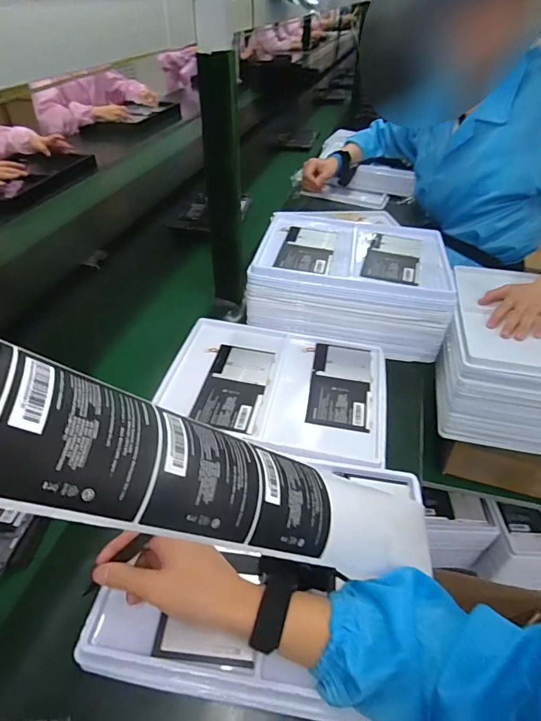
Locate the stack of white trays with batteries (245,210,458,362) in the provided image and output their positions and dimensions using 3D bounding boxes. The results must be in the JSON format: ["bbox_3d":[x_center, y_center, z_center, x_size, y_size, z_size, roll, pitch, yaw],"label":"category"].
[{"bbox_3d":[0.144,-0.151,0.772,0.317,0.113,0.258,9,42,8],"label":"stack of white trays with batteries"}]

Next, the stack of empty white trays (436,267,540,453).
[{"bbox_3d":[0.430,-0.022,0.746,0.251,0.159,0.317,10,42,9],"label":"stack of empty white trays"}]

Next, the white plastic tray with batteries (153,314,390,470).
[{"bbox_3d":[0.013,0.031,0.641,0.324,0.023,0.239,11,42,10],"label":"white plastic tray with batteries"}]

